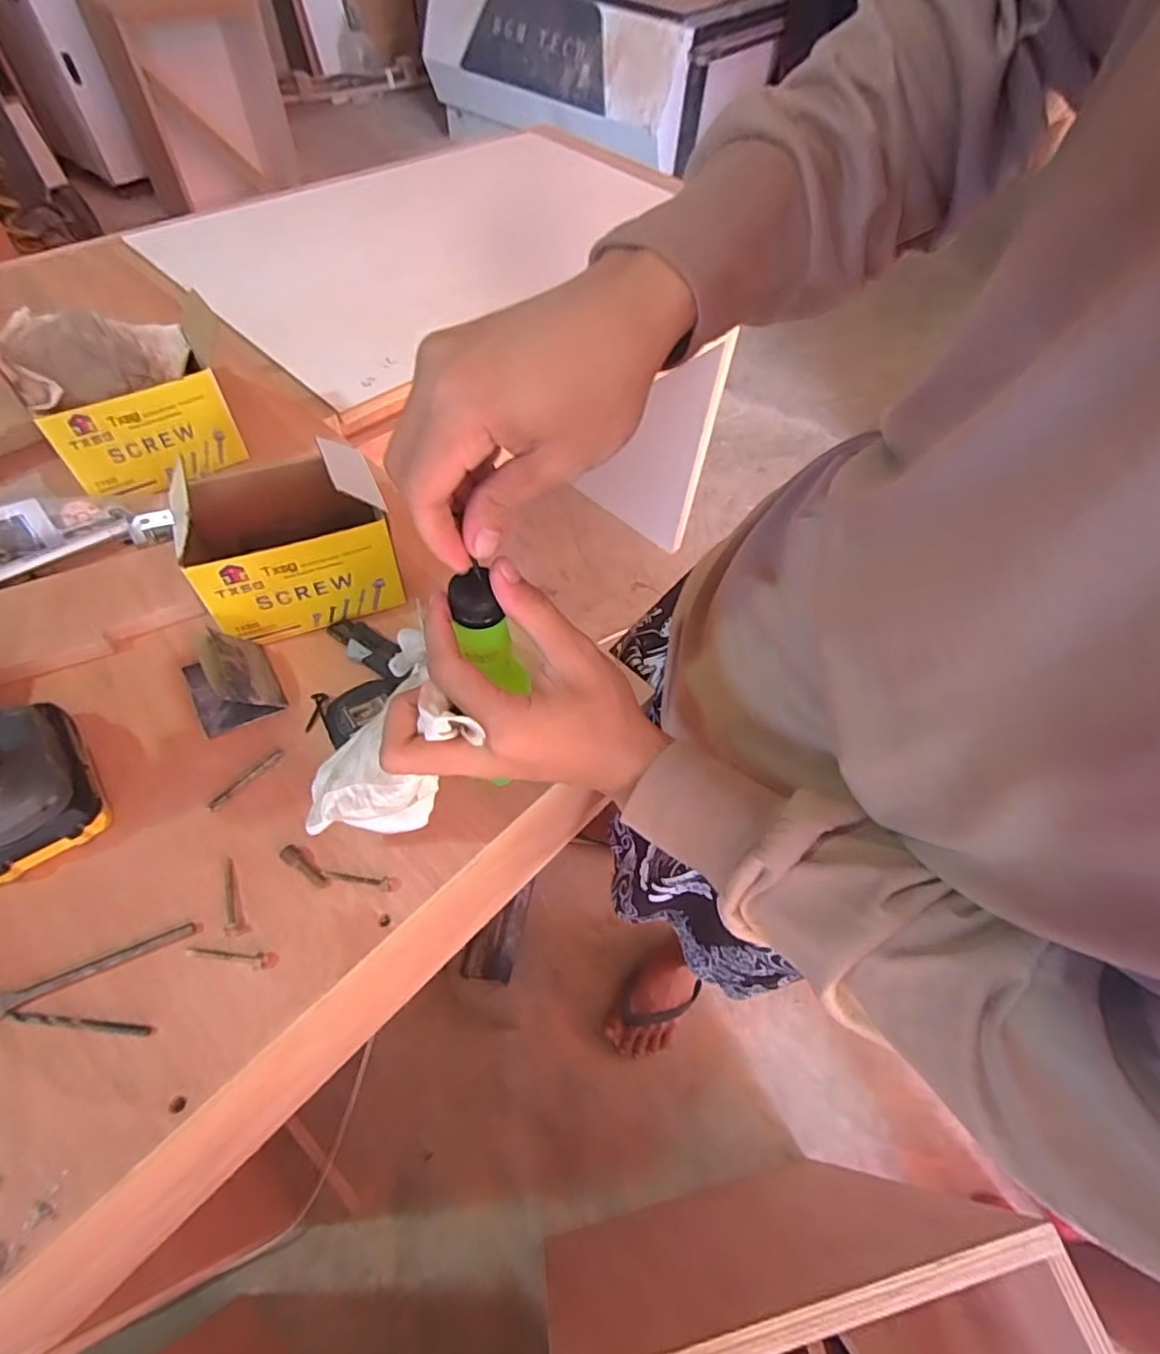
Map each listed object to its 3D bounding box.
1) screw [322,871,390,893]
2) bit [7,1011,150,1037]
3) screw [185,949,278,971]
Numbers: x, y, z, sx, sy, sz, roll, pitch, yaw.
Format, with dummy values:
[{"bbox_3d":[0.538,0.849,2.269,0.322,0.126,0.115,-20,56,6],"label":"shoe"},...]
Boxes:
[{"bbox_3d":[-0.153,0.137,0.419,0.046,0.004,0.010,10,57,2],"label":"screw"},{"bbox_3d":[-0.298,0.207,0.366,0.081,0.004,0.007,6,57,0],"label":"bit"},{"bbox_3d":[-0.221,0.178,0.389,0.056,0.004,0.010,4,57,-1],"label":"screw"}]

